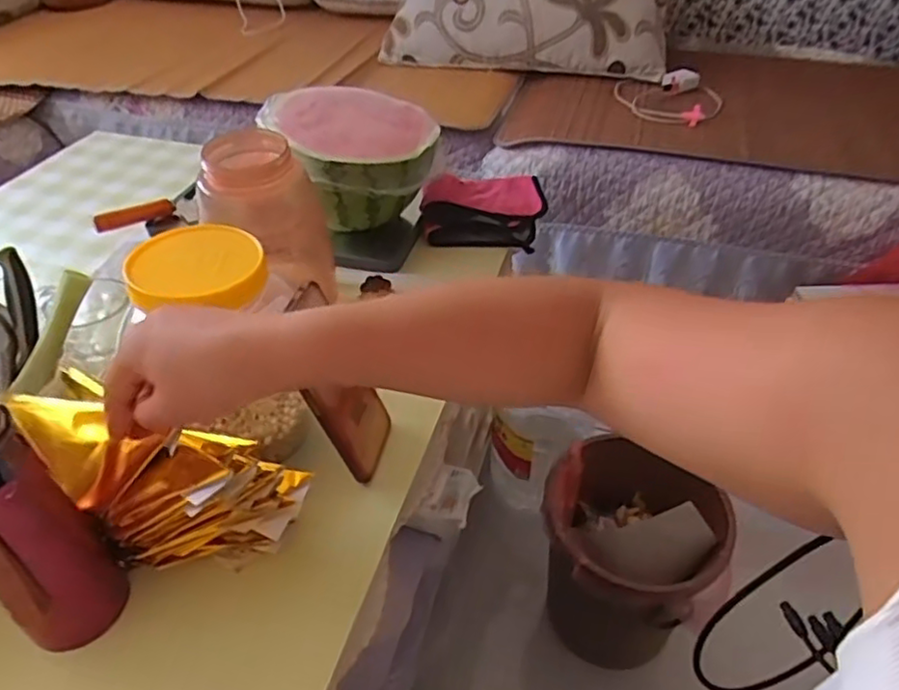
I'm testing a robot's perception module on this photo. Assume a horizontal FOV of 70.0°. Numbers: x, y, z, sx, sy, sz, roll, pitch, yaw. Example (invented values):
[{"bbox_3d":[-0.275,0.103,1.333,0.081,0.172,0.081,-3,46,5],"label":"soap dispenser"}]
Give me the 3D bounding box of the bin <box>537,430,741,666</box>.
[{"bbox_3d":[0.222,0.299,0.865,0.201,0.255,0.200,6,41,8],"label":"bin"}]

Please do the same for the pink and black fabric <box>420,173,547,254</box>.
[{"bbox_3d":[0.047,-0.187,0.861,0.159,0.049,0.147,4,41,6],"label":"pink and black fabric"}]

